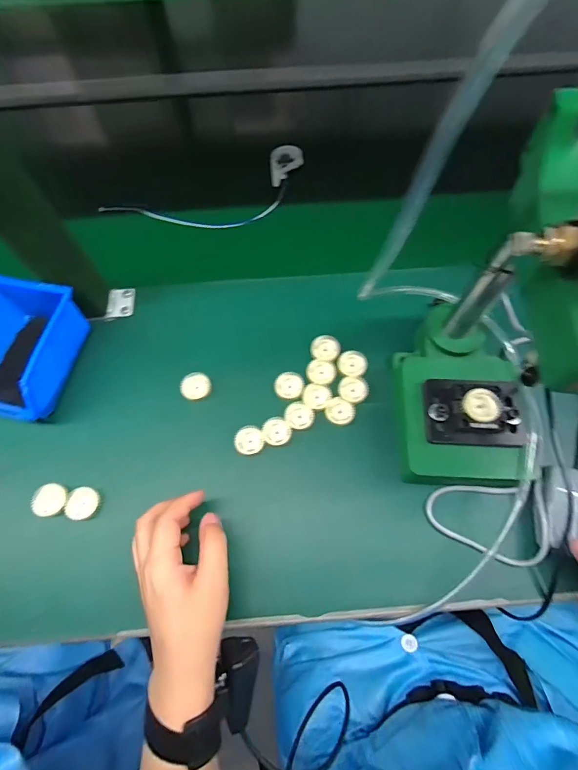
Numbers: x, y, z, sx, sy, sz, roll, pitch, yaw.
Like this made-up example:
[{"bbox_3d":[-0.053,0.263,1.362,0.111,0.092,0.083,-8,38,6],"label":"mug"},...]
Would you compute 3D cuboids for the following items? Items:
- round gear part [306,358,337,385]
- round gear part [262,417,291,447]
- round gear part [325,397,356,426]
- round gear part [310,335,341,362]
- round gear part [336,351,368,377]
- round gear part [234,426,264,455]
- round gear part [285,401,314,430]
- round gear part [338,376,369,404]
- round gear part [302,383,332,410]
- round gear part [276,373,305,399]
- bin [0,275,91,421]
[{"bbox_3d":[0.038,-0.016,0.452,0.033,0.009,0.029,12,69,5],"label":"round gear part"},{"bbox_3d":[-0.014,0.051,0.428,0.030,0.004,0.031,0,68,0],"label":"round gear part"},{"bbox_3d":[0.057,0.030,0.434,0.033,0.006,0.029,31,72,12],"label":"round gear part"},{"bbox_3d":[0.044,-0.044,0.466,0.034,0.008,0.031,0,68,0],"label":"round gear part"},{"bbox_3d":[0.075,-0.025,0.457,0.034,0.007,0.032,0,68,0],"label":"round gear part"},{"bbox_3d":[-0.043,0.060,0.424,0.030,0.008,0.029,0,68,0],"label":"round gear part"},{"bbox_3d":[0.012,0.034,0.433,0.030,0.006,0.032,0,68,0],"label":"round gear part"},{"bbox_3d":[0.074,0.004,0.443,0.033,0.008,0.031,0,68,0],"label":"round gear part"},{"bbox_3d":[0.032,0.011,0.445,0.029,0.006,0.032,34,72,13],"label":"round gear part"},{"bbox_3d":[0.001,0.001,0.447,0.033,0.009,0.029,-15,69,-5],"label":"round gear part"},{"bbox_3d":[-0.304,-0.038,0.440,0.103,0.075,0.140,12,69,5],"label":"bin"}]

